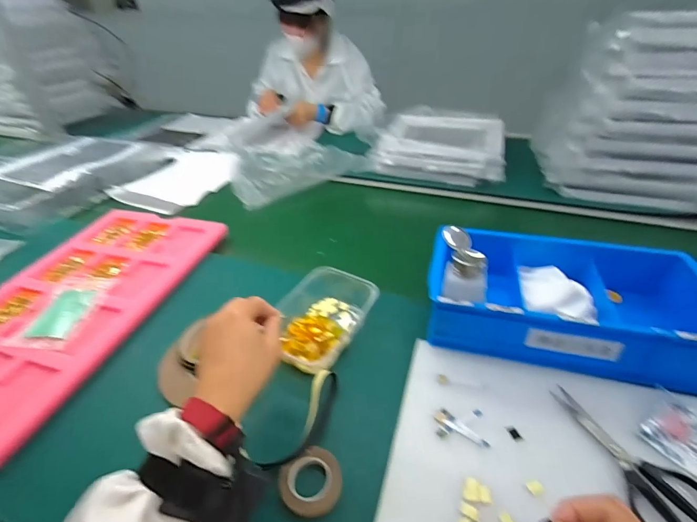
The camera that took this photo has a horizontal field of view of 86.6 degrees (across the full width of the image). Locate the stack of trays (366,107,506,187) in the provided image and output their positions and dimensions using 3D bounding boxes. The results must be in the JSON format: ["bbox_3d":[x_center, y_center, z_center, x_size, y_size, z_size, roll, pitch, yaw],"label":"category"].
[{"bbox_3d":[0.239,-0.323,1.010,0.349,0.060,0.284,8,39,14],"label":"stack of trays"}]

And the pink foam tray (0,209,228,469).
[{"bbox_3d":[-0.467,0.058,0.621,0.314,0.020,0.482,8,39,14],"label":"pink foam tray"}]

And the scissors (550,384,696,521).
[{"bbox_3d":[0.274,0.199,0.379,0.059,0.022,0.159,-21,41,-22],"label":"scissors"}]

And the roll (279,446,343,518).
[{"bbox_3d":[-0.037,0.229,0.385,0.062,0.009,0.059,-2,38,1],"label":"roll"}]

